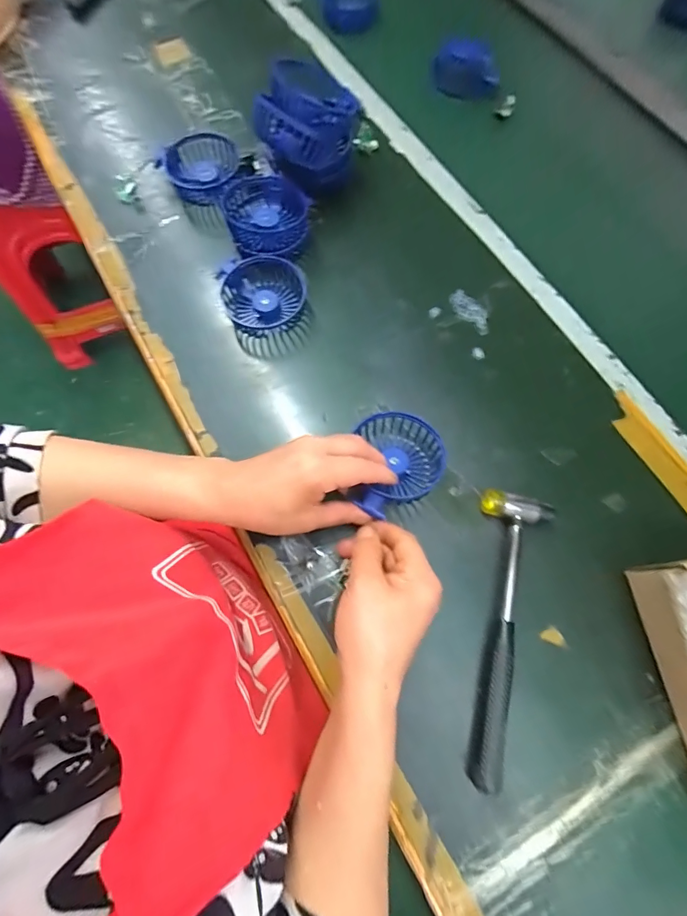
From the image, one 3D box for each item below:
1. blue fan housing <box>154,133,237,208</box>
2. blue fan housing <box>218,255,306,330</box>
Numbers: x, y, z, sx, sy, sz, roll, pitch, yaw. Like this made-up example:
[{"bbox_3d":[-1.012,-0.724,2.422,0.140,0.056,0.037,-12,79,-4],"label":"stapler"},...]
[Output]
[{"bbox_3d":[-0.179,-0.358,0.510,0.090,0.046,0.090,-1,72,2],"label":"blue fan housing"},{"bbox_3d":[-0.088,-0.184,0.452,0.087,0.038,0.081,-1,72,2],"label":"blue fan housing"}]

